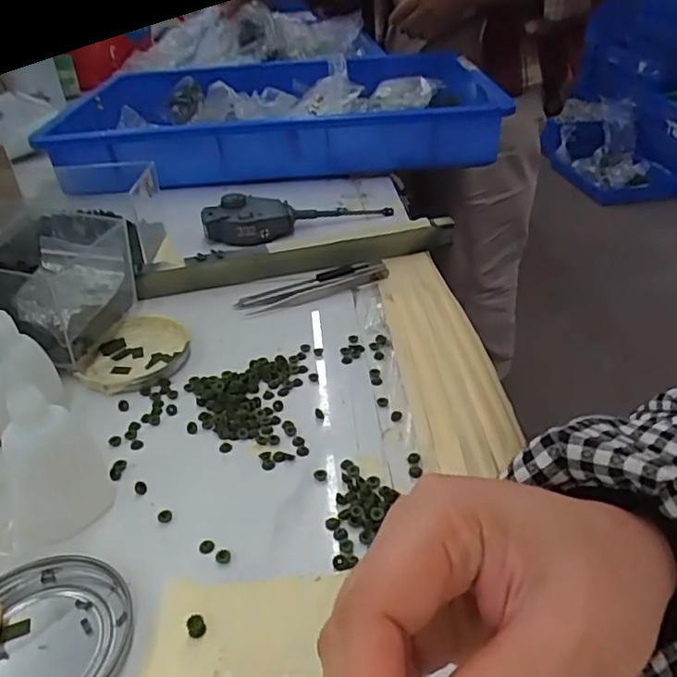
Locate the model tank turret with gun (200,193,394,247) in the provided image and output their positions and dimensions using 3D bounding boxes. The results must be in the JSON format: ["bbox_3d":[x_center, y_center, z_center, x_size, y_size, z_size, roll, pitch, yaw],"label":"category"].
[{"bbox_3d":[-0.042,-0.130,0.604,0.184,0.031,0.053,-16,37,-20],"label":"model tank turret with gun"}]

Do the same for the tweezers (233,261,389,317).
[{"bbox_3d":[-0.021,-0.046,0.498,0.130,0.010,0.032,-15,36,-18],"label":"tweezers"}]

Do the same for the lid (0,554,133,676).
[{"bbox_3d":[-0.127,0.128,0.255,0.075,0.007,0.075,-1,34,1],"label":"lid"}]

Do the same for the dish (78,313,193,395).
[{"bbox_3d":[-0.144,0.010,0.426,0.072,0.009,0.078,-1,34,1],"label":"dish"}]

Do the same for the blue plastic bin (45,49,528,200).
[{"bbox_3d":[-0.074,-0.304,0.812,0.533,0.080,0.407,-5,35,-3],"label":"blue plastic bin"}]

